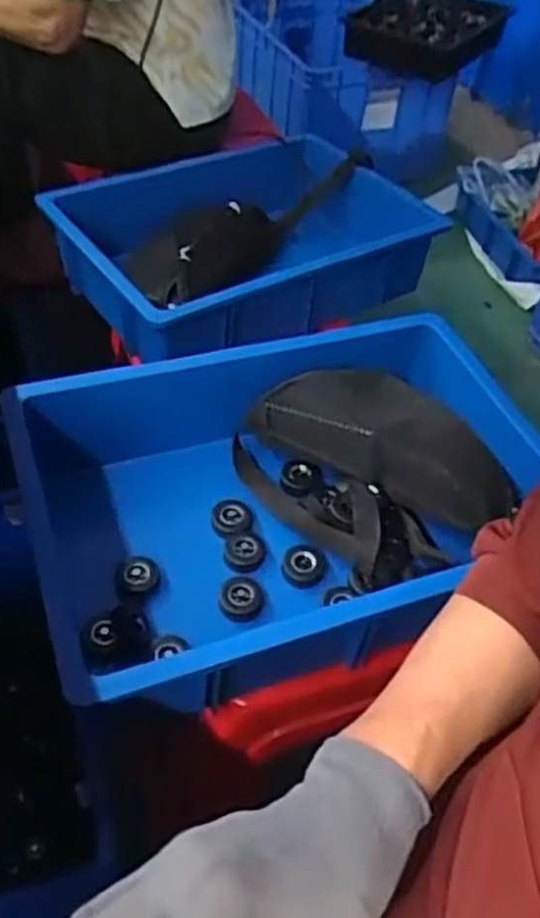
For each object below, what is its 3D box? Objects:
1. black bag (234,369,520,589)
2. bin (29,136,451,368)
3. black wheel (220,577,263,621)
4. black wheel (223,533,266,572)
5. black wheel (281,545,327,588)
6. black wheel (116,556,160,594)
[{"bbox_3d":[0.091,0.003,0.723,0.185,0.091,0.220,-20,52,-23],"label":"black bag"},{"bbox_3d":[-0.028,-0.277,1.001,0.460,0.122,0.307,-25,54,-27],"label":"bin"},{"bbox_3d":[-0.025,0.122,0.664,0.035,0.017,0.034,3,47,-4],"label":"black wheel"},{"bbox_3d":[-0.023,0.084,0.701,0.037,0.015,0.038,3,47,-4],"label":"black wheel"},{"bbox_3d":[0.030,0.097,0.692,0.038,0.018,0.035,3,47,-4],"label":"black wheel"},{"bbox_3d":[-0.116,0.105,0.673,0.037,0.014,0.037,7,65,-15],"label":"black wheel"}]

